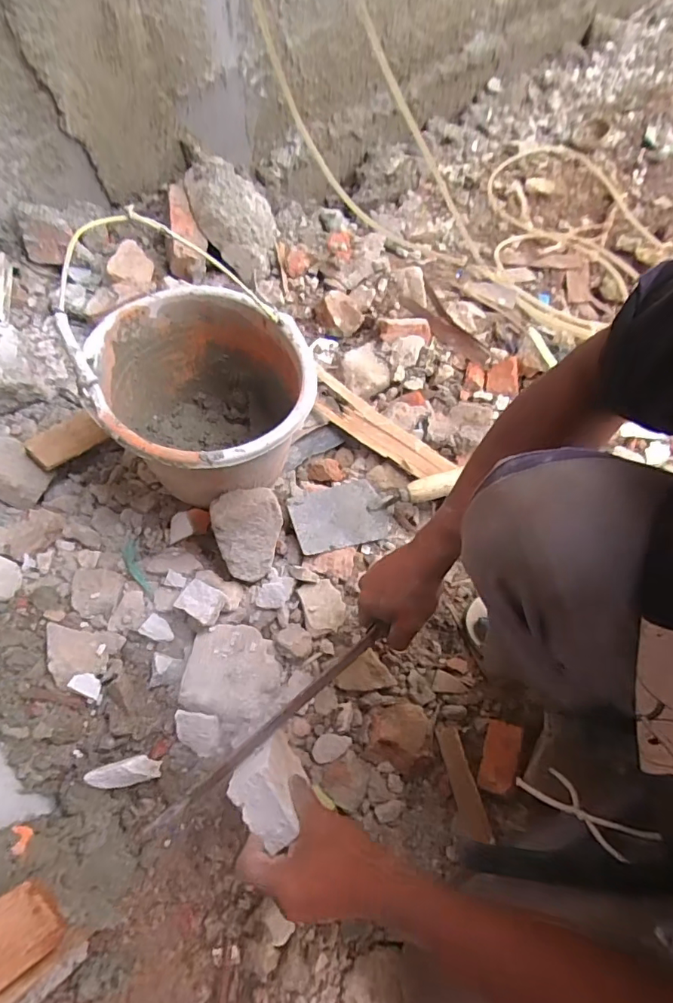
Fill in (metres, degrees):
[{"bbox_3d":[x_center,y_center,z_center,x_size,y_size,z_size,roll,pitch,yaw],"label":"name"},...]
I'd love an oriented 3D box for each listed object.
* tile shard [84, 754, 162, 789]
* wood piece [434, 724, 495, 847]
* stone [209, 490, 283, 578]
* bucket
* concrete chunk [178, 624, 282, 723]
[{"bbox_3d":[-0.230,0.294,0.546,0.069,0.034,0.026,-14,67,-5],"label":"tile shard"},{"bbox_3d":[0.145,0.325,0.583,0.032,0.013,0.120,-13,67,-4],"label":"wood piece"},{"bbox_3d":[-0.108,0.041,0.640,0.085,0.117,0.032,-16,24,-15],"label":"stone"},{"bbox_3d":[-0.162,-0.123,0.655,0.276,0.249,0.237,34,71,15],"label":"bucket"},{"bbox_3d":[-0.120,0.197,0.592,0.106,0.027,0.104,9,48,-10],"label":"concrete chunk"}]

